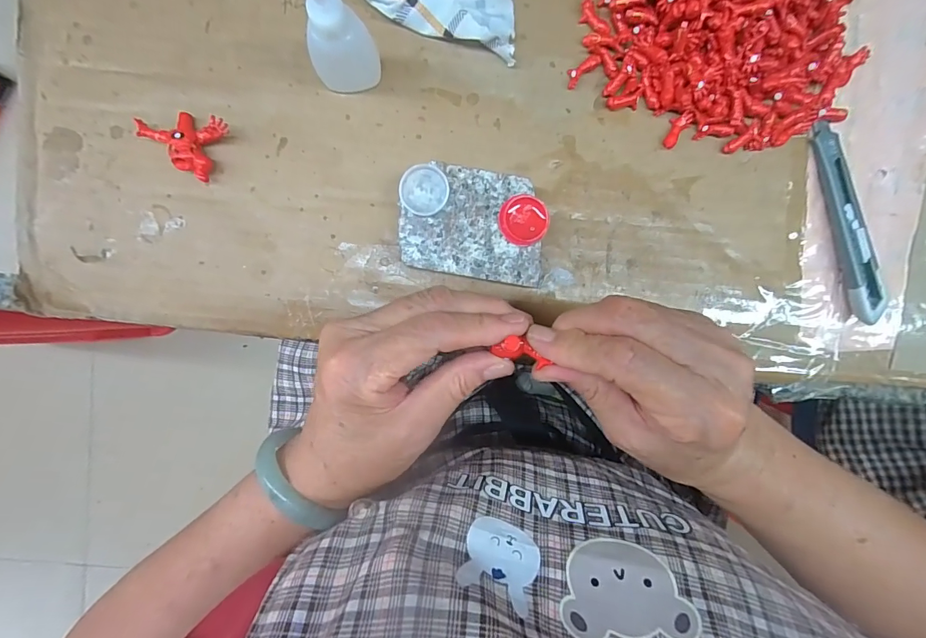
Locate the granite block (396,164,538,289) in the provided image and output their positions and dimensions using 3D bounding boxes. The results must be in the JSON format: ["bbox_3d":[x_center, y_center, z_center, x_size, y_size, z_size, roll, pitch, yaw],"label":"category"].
[{"bbox_3d":[0.006,-0.055,0.245,0.080,0.019,0.059,9,94,-3],"label":"granite block"}]

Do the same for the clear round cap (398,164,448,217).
[{"bbox_3d":[-0.022,-0.072,0.231,0.026,0.005,0.026,8,100,-7],"label":"clear round cap"}]

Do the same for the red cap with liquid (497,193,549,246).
[{"bbox_3d":[0.034,-0.056,0.234,0.027,0.005,0.027,5,96,-3],"label":"red cap with liquid"}]

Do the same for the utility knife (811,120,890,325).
[{"bbox_3d":[0.238,-0.060,0.255,0.017,0.014,0.124,-14,95,-1],"label":"utility knife"}]

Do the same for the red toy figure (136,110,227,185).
[{"bbox_3d":[-0.159,-0.105,0.235,0.044,0.016,0.035,29,93,-4],"label":"red toy figure"}]

